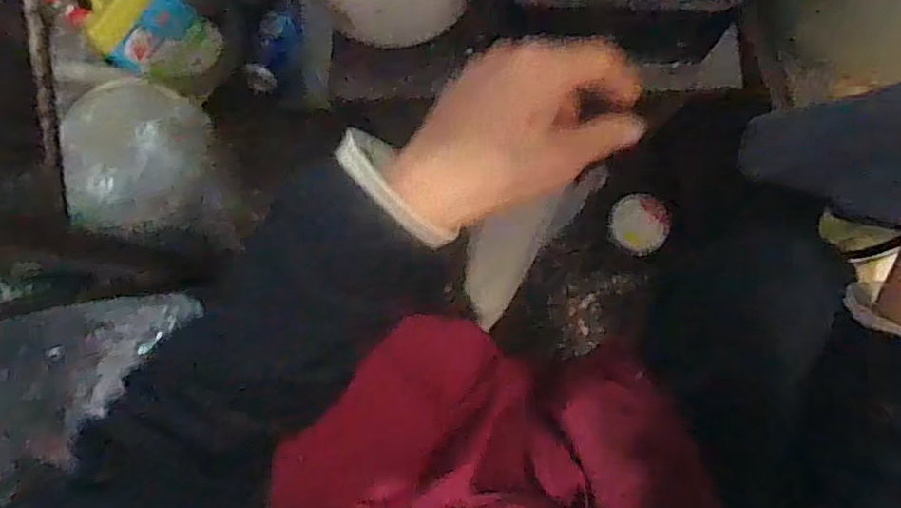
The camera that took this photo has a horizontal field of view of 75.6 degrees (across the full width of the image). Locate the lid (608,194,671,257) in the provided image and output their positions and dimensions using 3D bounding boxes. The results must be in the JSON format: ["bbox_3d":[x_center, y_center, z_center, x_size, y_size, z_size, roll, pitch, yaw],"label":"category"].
[{"bbox_3d":[0.290,-0.046,0.891,0.093,0.017,0.091,0,84,1],"label":"lid"}]

